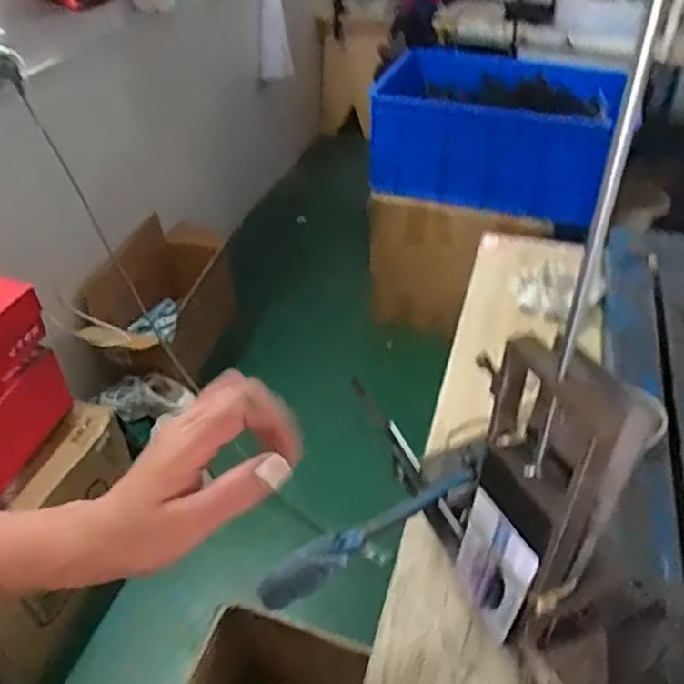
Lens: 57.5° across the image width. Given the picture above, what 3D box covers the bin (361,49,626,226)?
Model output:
[{"bbox_3d":[0.376,-0.512,1.524,0.573,0.268,0.316,13,41,15],"label":"bin"}]

